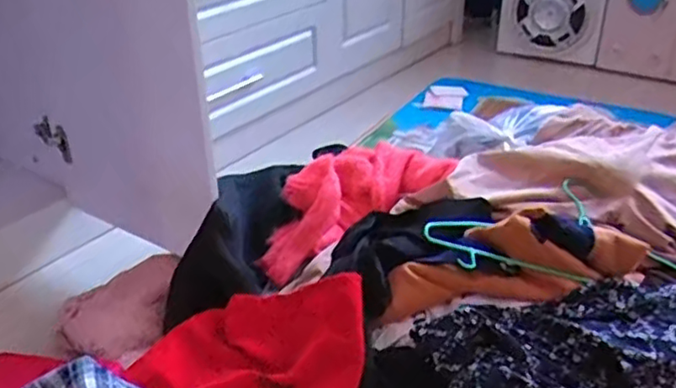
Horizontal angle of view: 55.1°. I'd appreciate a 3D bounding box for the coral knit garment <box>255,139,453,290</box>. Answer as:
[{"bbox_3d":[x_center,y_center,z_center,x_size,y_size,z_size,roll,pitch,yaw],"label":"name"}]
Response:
[{"bbox_3d":[0.008,0.004,1.009,0.323,0.103,0.168,-33,41,-20],"label":"coral knit garment"}]

